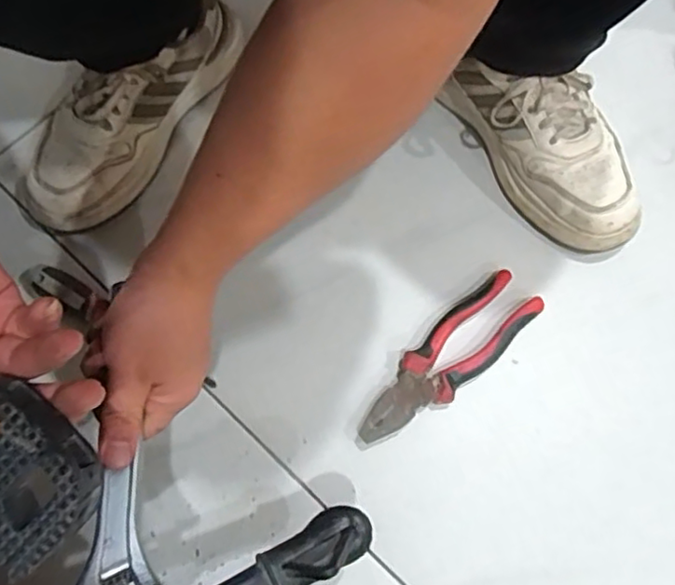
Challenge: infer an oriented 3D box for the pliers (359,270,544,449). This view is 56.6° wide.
[{"bbox_3d":[0.094,0.059,0.535,0.191,0.024,0.056,-41,72,-13],"label":"pliers"}]

